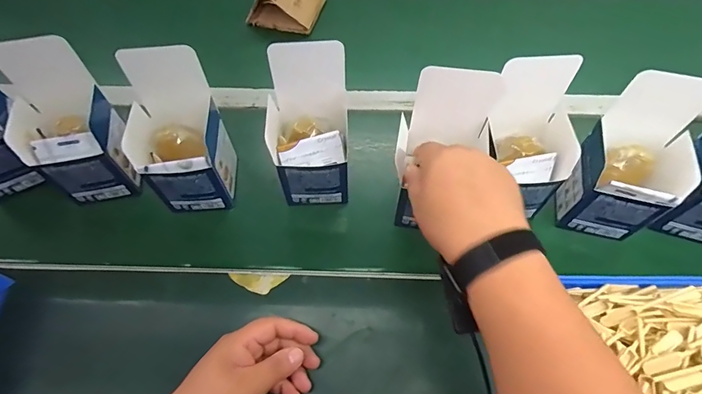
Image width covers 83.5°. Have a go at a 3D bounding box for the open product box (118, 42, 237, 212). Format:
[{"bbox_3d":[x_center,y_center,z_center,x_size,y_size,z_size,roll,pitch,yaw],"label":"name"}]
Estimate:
[{"bbox_3d":[-0.199,-0.068,0.455,0.096,0.167,0.101,-4,60,-3],"label":"open product box"}]

